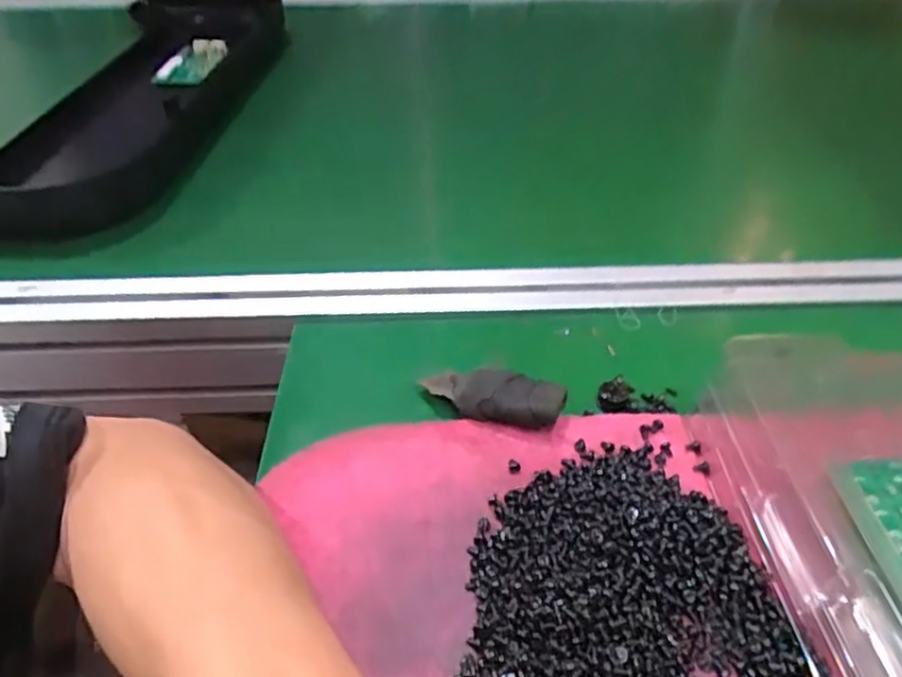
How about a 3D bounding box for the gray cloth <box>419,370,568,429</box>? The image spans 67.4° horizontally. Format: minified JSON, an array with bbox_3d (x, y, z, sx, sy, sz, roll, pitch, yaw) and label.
[{"bbox_3d":[0.017,0.026,0.317,0.069,0.017,0.022,9,45,13],"label":"gray cloth"}]

